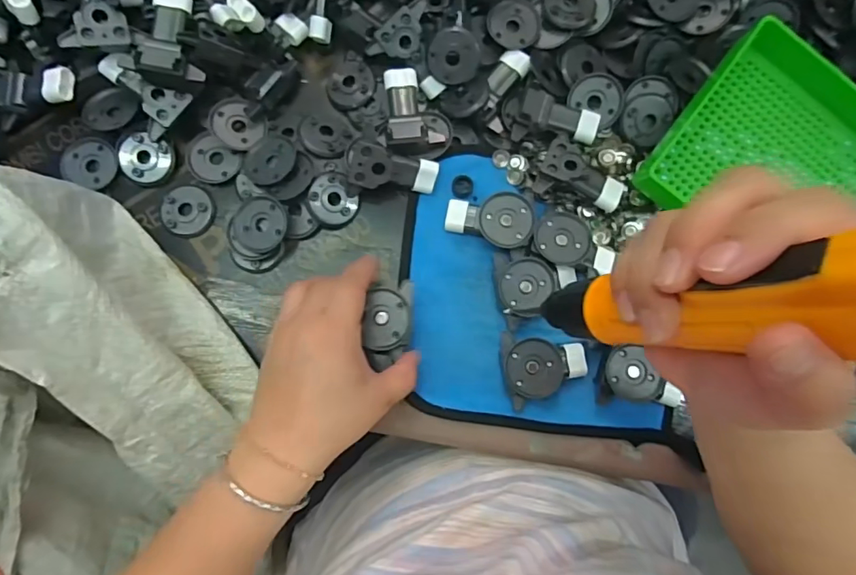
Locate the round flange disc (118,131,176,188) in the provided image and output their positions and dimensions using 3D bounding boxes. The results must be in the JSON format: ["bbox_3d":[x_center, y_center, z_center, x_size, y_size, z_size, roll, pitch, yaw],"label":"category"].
[{"bbox_3d":[-0.223,-0.101,0.392,0.044,0.012,0.037,19,83,0],"label":"round flange disc"}]

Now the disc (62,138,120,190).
[{"bbox_3d":[-0.267,-0.099,0.394,0.046,0.008,0.039,21,83,0],"label":"disc"}]

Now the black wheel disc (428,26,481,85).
[{"bbox_3d":[0.020,-0.179,0.389,0.039,0.007,0.040,1,110,4],"label":"black wheel disc"}]

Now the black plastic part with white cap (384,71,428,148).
[{"bbox_3d":[-0.019,-0.138,0.387,0.029,0.020,0.062,-8,84,-4],"label":"black plastic part with white cap"}]

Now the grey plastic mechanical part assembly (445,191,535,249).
[{"bbox_3d":[0.047,-0.050,0.386,0.062,0.024,0.041,0,83,-3],"label":"grey plastic mechanical part assembly"}]

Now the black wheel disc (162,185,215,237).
[{"bbox_3d":[-0.189,-0.060,0.393,0.038,0.007,0.039,33,83,1],"label":"black wheel disc"}]

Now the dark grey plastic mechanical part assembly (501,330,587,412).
[{"bbox_3d":[0.086,0.053,0.370,0.063,0.016,0.052,-18,84,-5],"label":"dark grey plastic mechanical part assembly"}]

